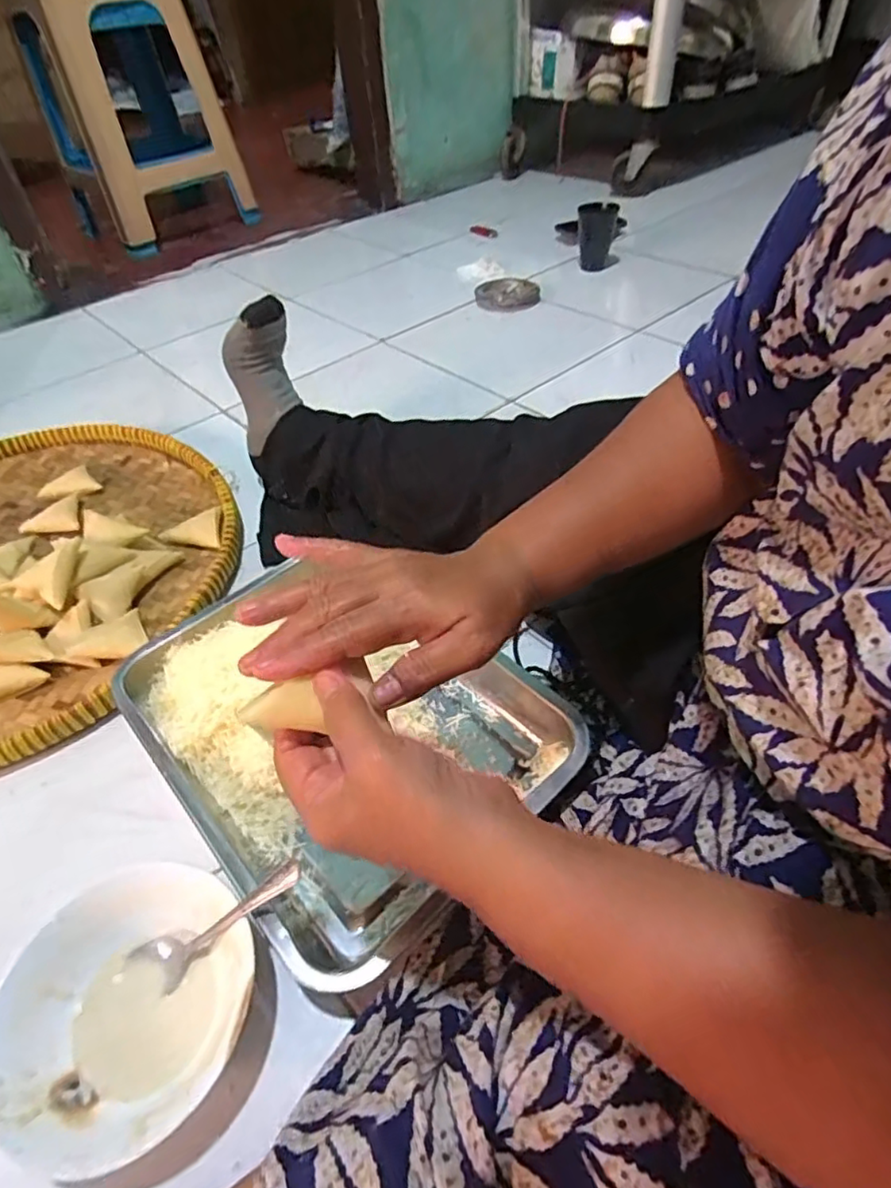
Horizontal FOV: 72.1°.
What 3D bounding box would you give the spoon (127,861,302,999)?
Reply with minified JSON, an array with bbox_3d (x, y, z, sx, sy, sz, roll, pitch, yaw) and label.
[{"bbox_3d":[-0.140,0.204,0.377,0.131,0.026,0.031,-37,47,12],"label":"spoon"}]

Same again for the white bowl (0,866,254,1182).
[{"bbox_3d":[-0.183,0.247,0.365,0.141,0.048,0.139,-2,46,2],"label":"white bowl"}]

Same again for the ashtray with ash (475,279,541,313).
[{"bbox_3d":[0.115,-0.556,1.133,0.115,0.019,0.118,-1,46,4],"label":"ashtray with ash"}]

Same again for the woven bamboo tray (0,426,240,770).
[{"bbox_3d":[-0.495,-0.030,0.670,0.516,0.044,0.536,-25,49,-18],"label":"woven bamboo tray"}]

